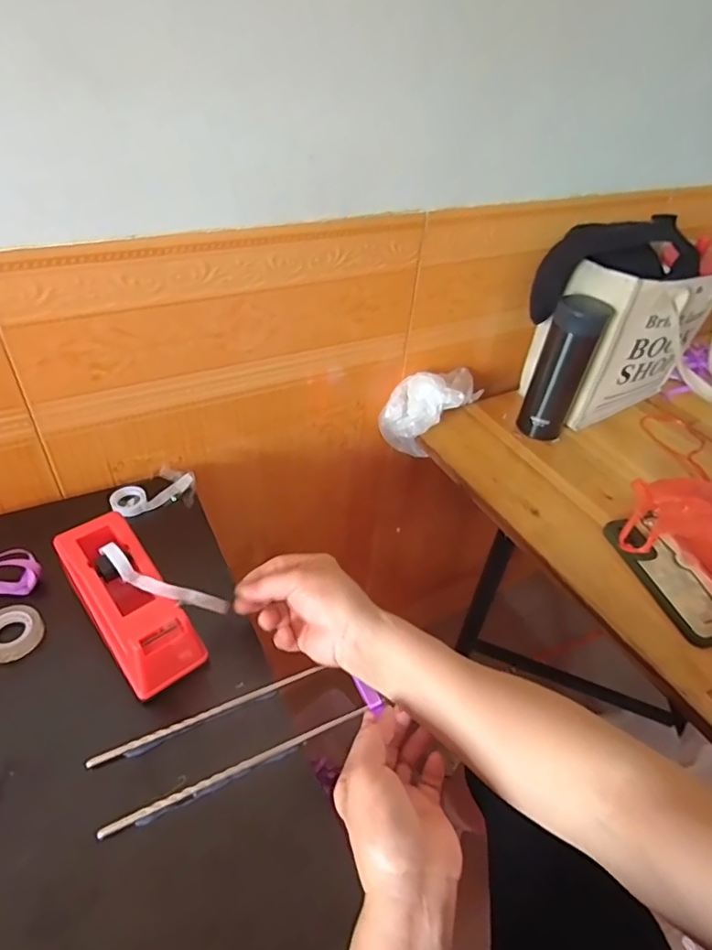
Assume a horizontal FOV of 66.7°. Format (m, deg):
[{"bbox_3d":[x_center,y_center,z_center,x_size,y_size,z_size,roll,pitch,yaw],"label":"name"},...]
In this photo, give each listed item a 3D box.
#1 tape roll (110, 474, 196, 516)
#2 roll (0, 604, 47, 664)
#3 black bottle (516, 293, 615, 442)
[{"bbox_3d":[-0.224,0.020,0.598,0.086,0.020,0.034,-22,48,-29],"label":"tape roll"},{"bbox_3d":[-0.294,0.135,0.462,0.042,0.020,0.049,34,47,28],"label":"roll"},{"bbox_3d":[0.277,-0.141,0.734,0.063,0.190,0.069,29,45,24],"label":"black bottle"}]

